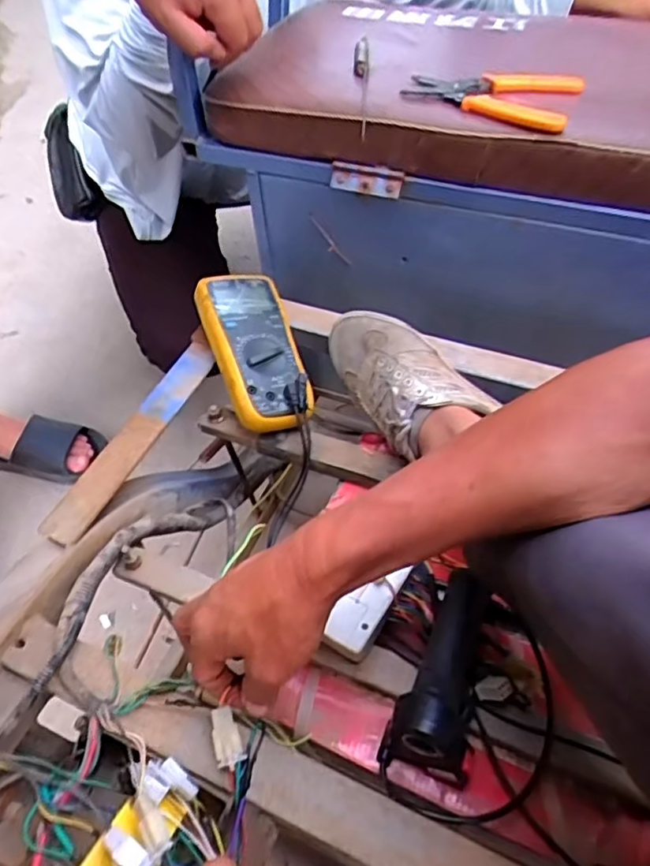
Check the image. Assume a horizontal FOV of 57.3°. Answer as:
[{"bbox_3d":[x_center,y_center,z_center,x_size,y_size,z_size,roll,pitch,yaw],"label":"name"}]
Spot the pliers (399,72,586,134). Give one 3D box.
[{"bbox_3d":[0.147,-0.306,0.534,0.147,0.020,0.091,21,57,14],"label":"pliers"}]

